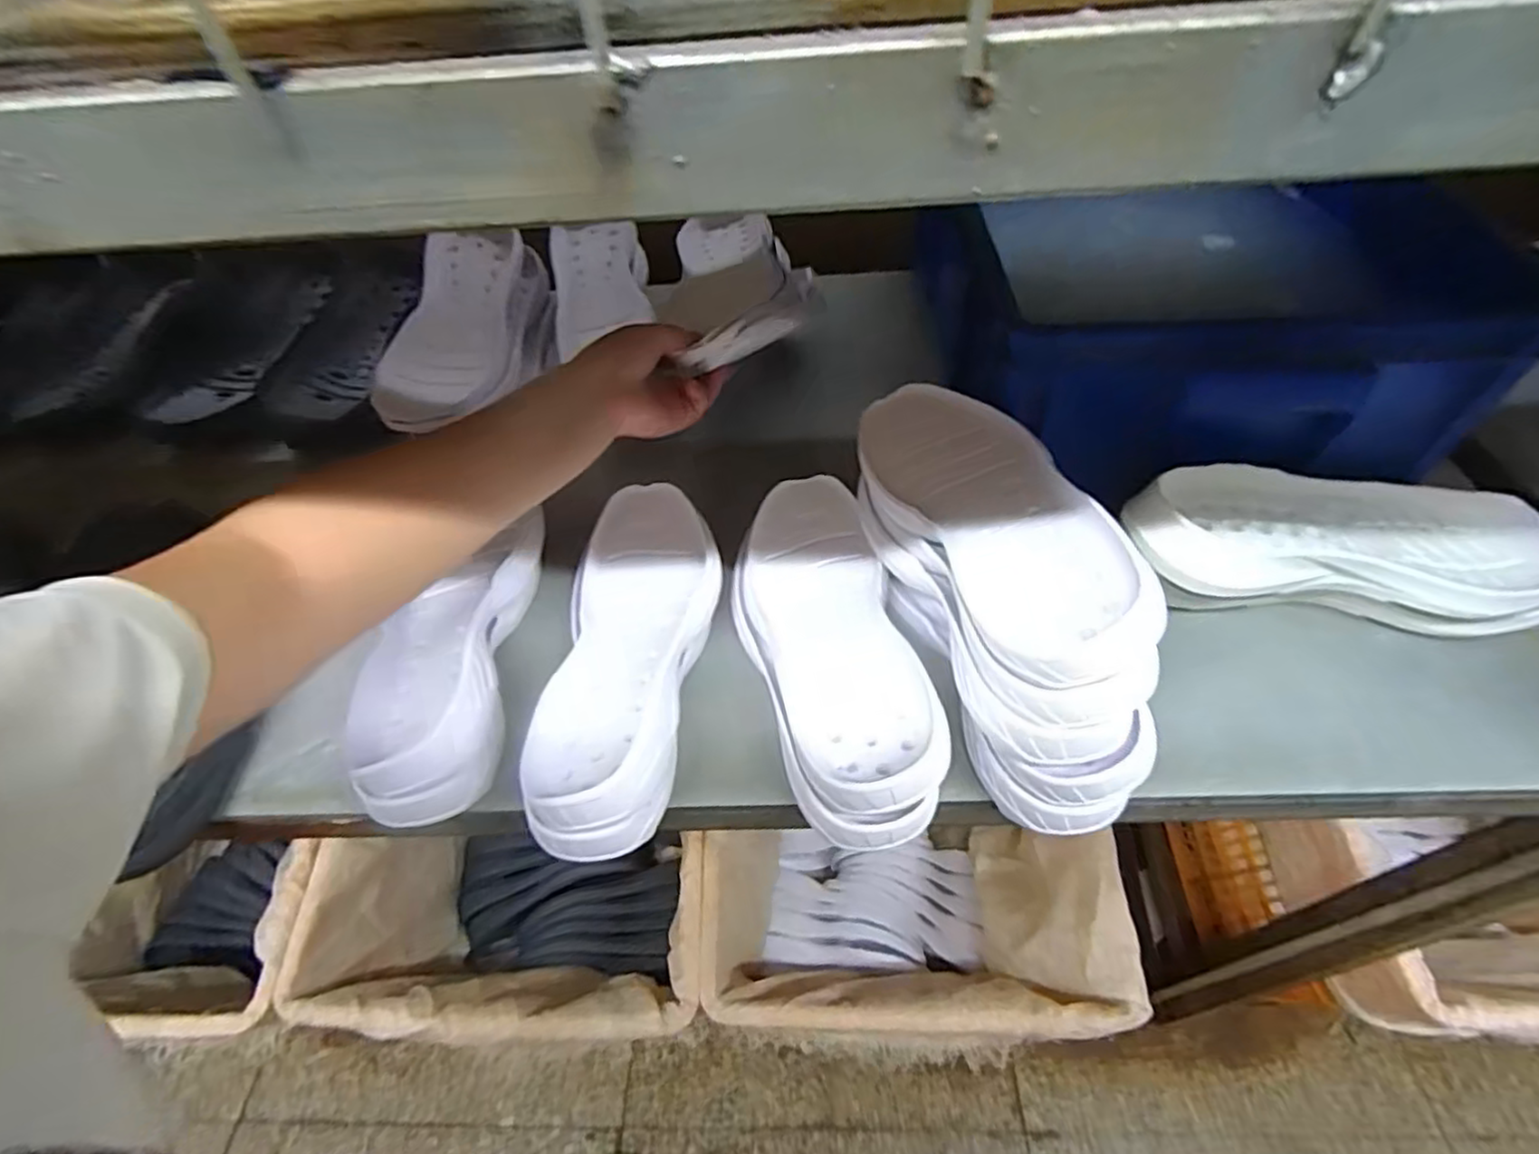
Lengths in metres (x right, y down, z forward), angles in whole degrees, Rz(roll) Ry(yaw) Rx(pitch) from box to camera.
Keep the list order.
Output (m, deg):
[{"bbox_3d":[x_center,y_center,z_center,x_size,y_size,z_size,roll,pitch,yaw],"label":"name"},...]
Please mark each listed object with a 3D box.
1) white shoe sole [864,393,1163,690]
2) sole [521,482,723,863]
[{"bbox_3d":[0.127,-0.044,0.422,0.100,0.040,0.278,-32,37,10],"label":"white shoe sole"},{"bbox_3d":[-0.091,0.033,0.452,0.106,0.043,0.276,-1,52,2],"label":"sole"}]

